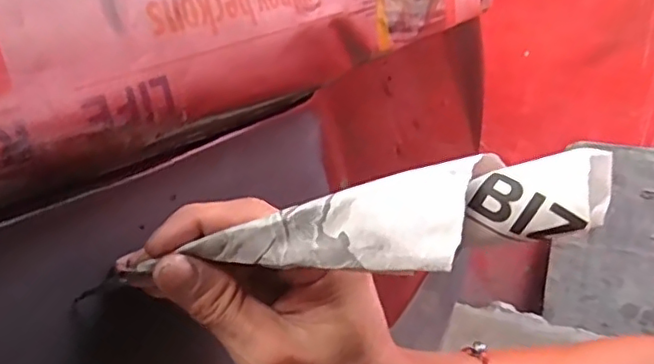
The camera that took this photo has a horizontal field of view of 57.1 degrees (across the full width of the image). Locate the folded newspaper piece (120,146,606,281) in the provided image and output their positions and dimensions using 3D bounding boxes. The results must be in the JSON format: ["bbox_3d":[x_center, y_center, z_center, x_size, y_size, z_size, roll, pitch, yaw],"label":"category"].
[{"bbox_3d":[0.020,0.013,0.210,0.144,0.029,0.027,-11,19,14],"label":"folded newspaper piece"}]

